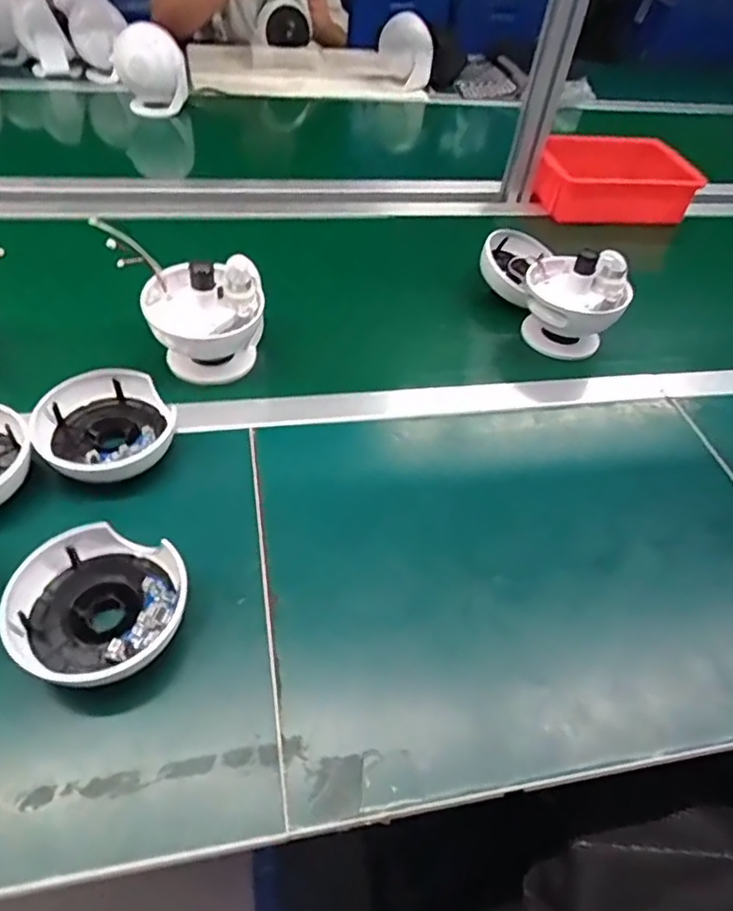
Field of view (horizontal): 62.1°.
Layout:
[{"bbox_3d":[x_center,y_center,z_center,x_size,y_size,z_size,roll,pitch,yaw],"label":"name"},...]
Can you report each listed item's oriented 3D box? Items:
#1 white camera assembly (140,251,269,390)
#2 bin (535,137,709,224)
[{"bbox_3d":[-0.166,-0.146,0.634,0.117,0.102,0.098,-7,45,-13],"label":"white camera assembly"},{"bbox_3d":[0.418,-0.465,1.026,0.278,0.114,0.090,4,43,-3],"label":"bin"}]

